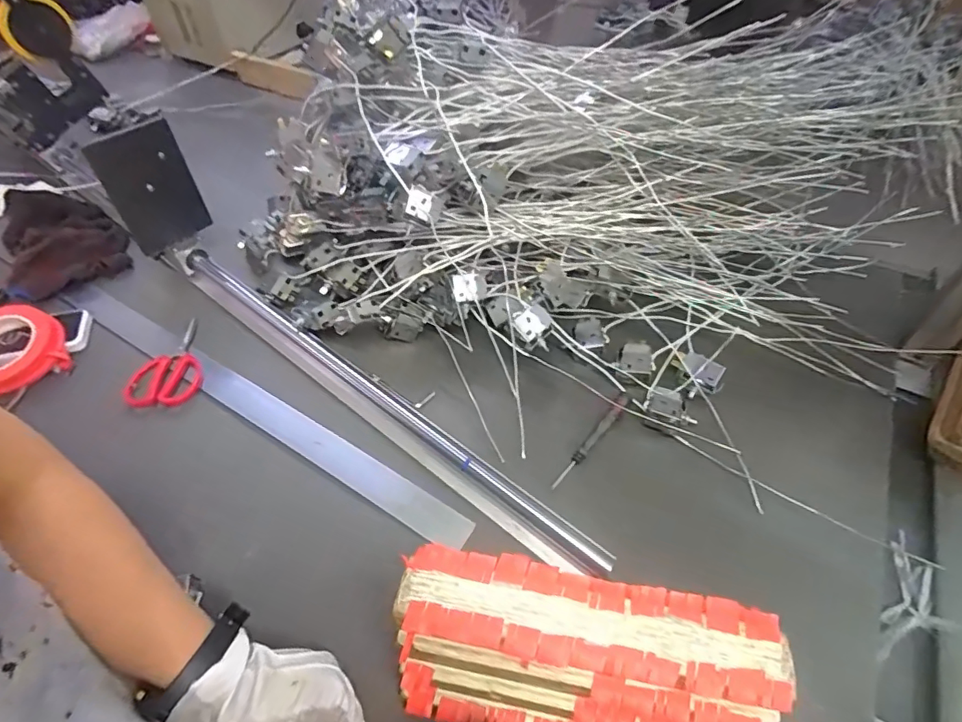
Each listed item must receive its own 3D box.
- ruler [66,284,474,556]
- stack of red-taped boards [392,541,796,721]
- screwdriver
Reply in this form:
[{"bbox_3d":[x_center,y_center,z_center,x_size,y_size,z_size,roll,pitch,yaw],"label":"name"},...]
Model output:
[{"bbox_3d":[-0.283,0.036,0.588,0.633,0.008,0.041,25,54,20],"label":"ruler"},{"bbox_3d":[0.063,0.211,0.349,0.239,0.141,0.058,10,20,7],"label":"stack of red-taped boards"},{"bbox_3d":[0.121,0.082,0.544,0.013,0.020,0.133,33,57,25],"label":"screwdriver"}]

